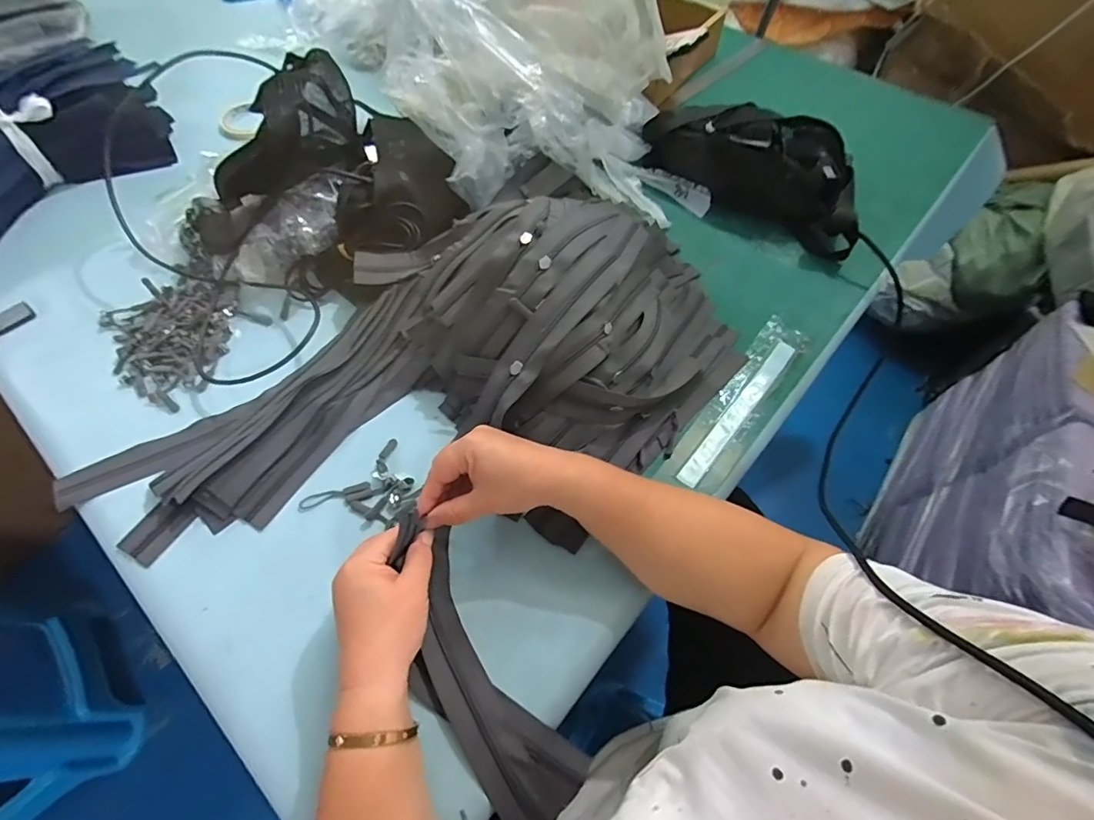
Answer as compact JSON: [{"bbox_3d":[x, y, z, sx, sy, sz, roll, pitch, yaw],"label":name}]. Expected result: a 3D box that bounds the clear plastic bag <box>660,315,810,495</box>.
[{"bbox_3d":[0.209,-0.015,0.511,0.052,0.012,0.239,32,65,22],"label":"clear plastic bag"}]

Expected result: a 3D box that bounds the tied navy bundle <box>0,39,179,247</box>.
[{"bbox_3d":[-0.686,-0.353,0.644,0.138,0.124,0.376,26,63,14],"label":"tied navy bundle"}]

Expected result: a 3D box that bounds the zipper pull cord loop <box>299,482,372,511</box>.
[{"bbox_3d":[-0.203,0.080,0.464,0.068,0.007,0.013,-16,61,-9],"label":"zipper pull cord loop"}]

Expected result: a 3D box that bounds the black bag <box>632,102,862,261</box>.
[{"bbox_3d":[0.285,-0.331,0.651,0.312,0.077,0.156,35,66,19],"label":"black bag"}]

